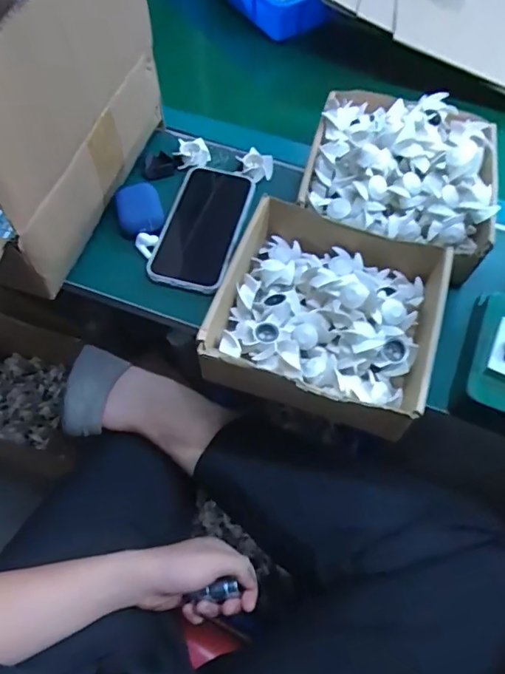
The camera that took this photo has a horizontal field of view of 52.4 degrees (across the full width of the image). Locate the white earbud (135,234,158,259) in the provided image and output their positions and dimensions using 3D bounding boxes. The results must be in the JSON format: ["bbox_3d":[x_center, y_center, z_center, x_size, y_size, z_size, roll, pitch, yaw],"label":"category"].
[{"bbox_3d":[-0.116,-0.101,0.554,0.021,0.014,0.023,19,61,8],"label":"white earbud"}]

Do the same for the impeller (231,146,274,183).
[{"bbox_3d":[0.002,-0.206,0.612,0.045,0.018,0.039,12,60,5],"label":"impeller"}]

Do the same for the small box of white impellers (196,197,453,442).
[{"bbox_3d":[0.074,-0.026,0.487,0.199,0.060,0.211,16,61,7],"label":"small box of white impellers"}]

